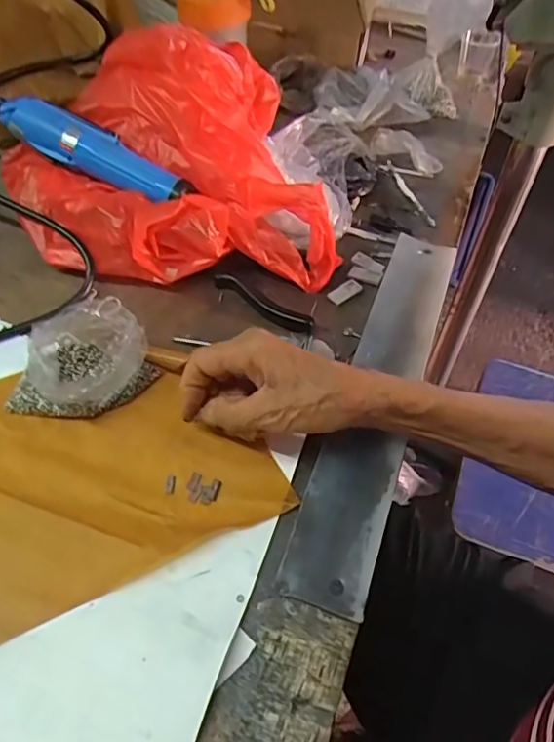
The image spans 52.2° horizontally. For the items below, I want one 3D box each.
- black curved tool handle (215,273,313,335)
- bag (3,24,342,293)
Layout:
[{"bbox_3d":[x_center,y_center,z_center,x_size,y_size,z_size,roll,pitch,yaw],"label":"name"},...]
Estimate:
[{"bbox_3d":[-0.013,-0.055,0.451,0.096,0.012,0.013,33,57,23],"label":"black curved tool handle"},{"bbox_3d":[-0.101,-0.183,0.483,0.278,0.119,0.211,-3,51,-4],"label":"bag"}]

